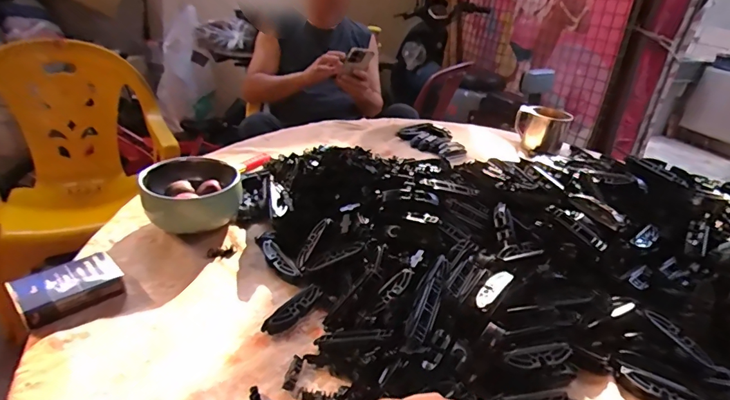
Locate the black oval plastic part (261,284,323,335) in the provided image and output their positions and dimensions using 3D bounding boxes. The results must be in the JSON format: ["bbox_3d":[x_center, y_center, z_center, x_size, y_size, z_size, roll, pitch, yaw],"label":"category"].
[{"bbox_3d":[-0.073,0.115,0.443,0.079,0.006,0.022,-33,91,-46],"label":"black oval plastic part"}]

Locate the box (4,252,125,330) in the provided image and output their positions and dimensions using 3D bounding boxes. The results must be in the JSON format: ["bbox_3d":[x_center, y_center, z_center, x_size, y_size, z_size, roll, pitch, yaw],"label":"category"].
[{"bbox_3d":[-0.300,0.088,0.432,0.057,0.023,0.088,29,37,33],"label":"box"}]

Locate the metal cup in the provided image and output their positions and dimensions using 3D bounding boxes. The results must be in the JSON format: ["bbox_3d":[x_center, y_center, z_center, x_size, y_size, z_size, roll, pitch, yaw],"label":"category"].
[{"bbox_3d":[0.407,-0.164,0.989,0.118,0.091,0.099,17,31,20],"label":"metal cup"}]

